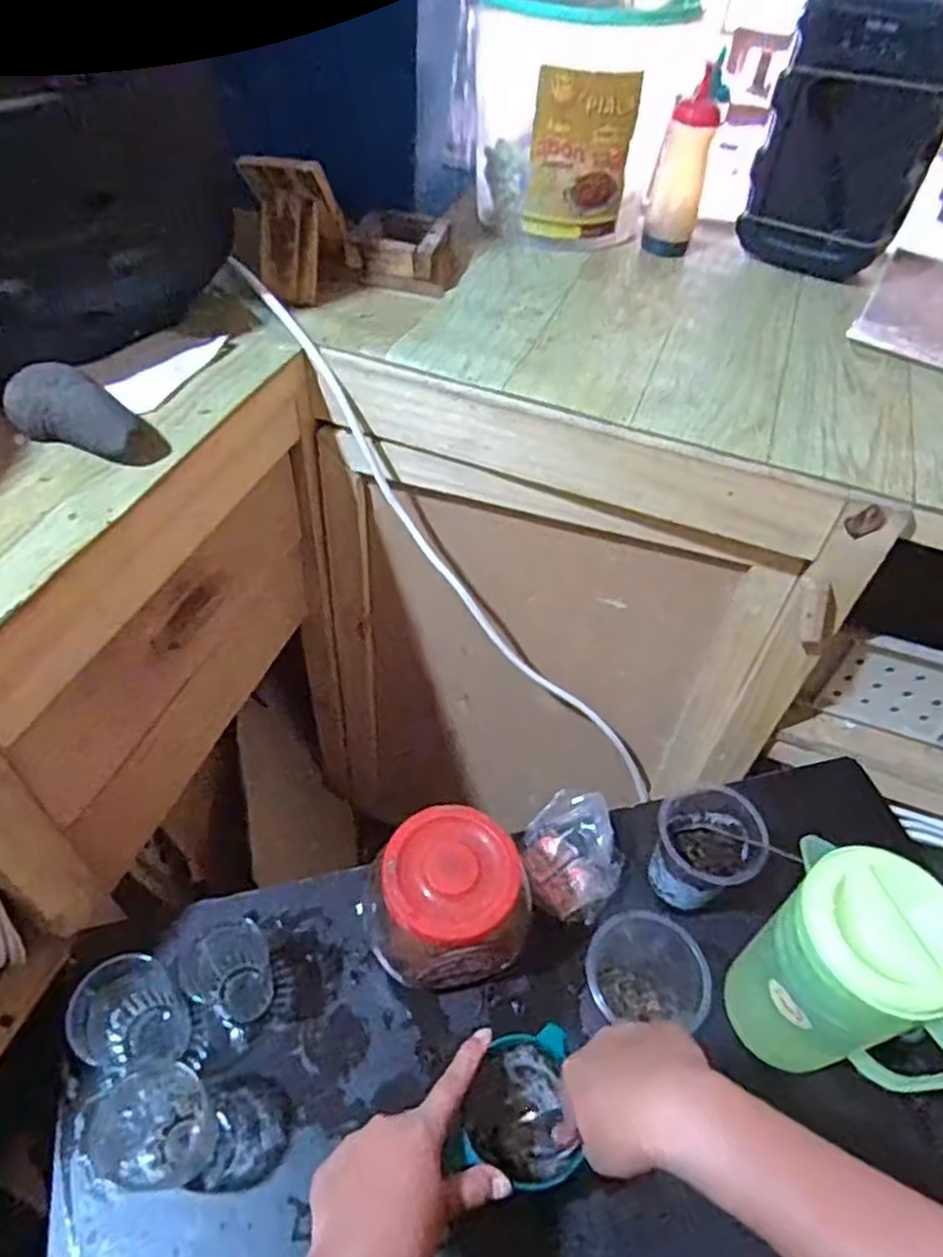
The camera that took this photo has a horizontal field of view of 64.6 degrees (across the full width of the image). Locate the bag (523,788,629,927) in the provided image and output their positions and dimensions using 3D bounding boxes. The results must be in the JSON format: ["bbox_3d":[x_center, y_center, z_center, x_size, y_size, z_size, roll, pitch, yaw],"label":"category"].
[{"bbox_3d":[0.091,0.207,0.685,0.086,0.040,0.110,-13,53,-14],"label":"bag"}]

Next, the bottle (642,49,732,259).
[{"bbox_3d":[0.254,-0.551,0.891,0.060,0.172,0.054,12,51,6],"label":"bottle"}]

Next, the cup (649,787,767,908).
[{"bbox_3d":[0.198,0.191,0.644,0.082,0.090,0.079,2,51,-3],"label":"cup"}]

